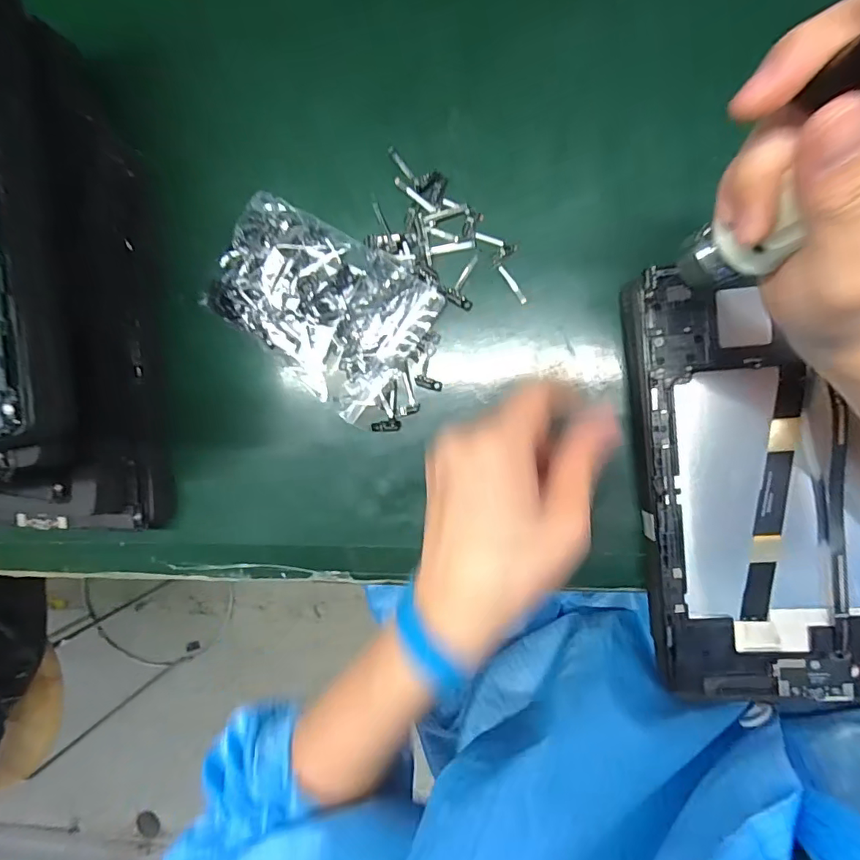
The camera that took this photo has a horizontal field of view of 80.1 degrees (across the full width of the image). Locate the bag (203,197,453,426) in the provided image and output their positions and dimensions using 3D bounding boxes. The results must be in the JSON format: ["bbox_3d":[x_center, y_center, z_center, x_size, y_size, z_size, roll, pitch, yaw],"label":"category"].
[{"bbox_3d":[-0.071,-0.085,0.329,0.139,0.022,0.098,39,98,5],"label":"bag"}]

